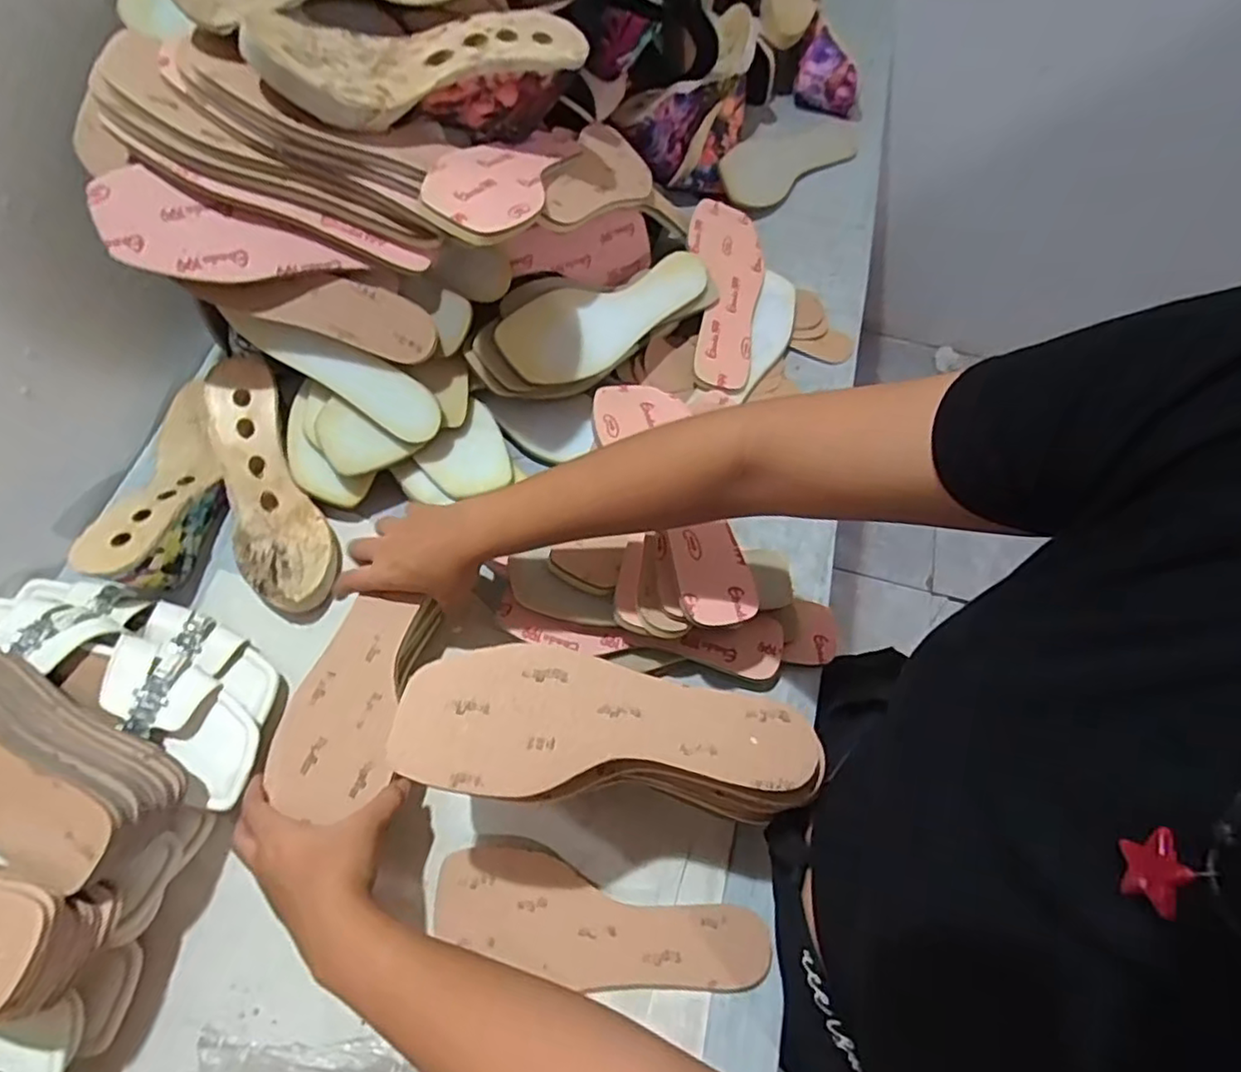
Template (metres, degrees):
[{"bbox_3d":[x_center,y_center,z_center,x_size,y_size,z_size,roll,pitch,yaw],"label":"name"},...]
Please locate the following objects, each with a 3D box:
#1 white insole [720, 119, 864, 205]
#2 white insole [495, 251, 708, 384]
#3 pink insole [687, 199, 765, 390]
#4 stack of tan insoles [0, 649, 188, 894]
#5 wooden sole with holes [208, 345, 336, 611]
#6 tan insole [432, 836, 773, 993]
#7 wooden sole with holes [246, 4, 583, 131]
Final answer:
[{"bbox_3d":[0.221,-0.490,0.836,0.249,0.019,0.078,-35,91,-22],"label":"white insole"},{"bbox_3d":[-0.006,-0.217,0.643,0.242,0.078,0.020,-28,24,-22],"label":"white insole"},{"bbox_3d":[0.109,-0.269,0.713,0.092,0.011,0.237,18,69,-12],"label":"pink insole"},{"bbox_3d":[-0.411,0.138,0.420,0.244,0.053,0.097,23,66,8],"label":"stack of tan insoles"},{"bbox_3d":[-0.317,-0.045,0.580,0.085,0.043,0.235,-19,84,-11],"label":"wooden sole with holes"},{"bbox_3d":[-0.015,0.281,0.472,0.238,0.008,0.073,14,61,6],"label":"tan insole"},{"bbox_3d":[-0.139,-0.360,0.474,0.241,0.052,0.086,-22,68,-12],"label":"wooden sole with holes"}]

